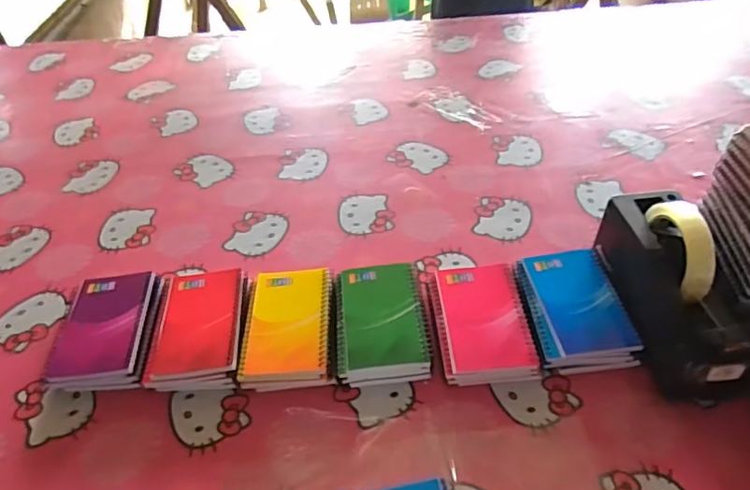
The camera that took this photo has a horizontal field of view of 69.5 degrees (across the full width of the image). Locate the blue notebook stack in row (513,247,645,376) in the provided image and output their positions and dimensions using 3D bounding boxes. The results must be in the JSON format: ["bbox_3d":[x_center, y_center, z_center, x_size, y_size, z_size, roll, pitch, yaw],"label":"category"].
[{"bbox_3d":[0.210,0.068,0.577,0.099,0.032,0.137,-3,46,-1],"label":"blue notebook stack in row"}]

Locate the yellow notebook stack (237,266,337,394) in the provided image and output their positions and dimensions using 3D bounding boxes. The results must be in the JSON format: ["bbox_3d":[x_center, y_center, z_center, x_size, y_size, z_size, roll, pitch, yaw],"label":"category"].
[{"bbox_3d":[-0.090,0.087,0.580,0.093,0.032,0.137,-3,46,-1],"label":"yellow notebook stack"}]

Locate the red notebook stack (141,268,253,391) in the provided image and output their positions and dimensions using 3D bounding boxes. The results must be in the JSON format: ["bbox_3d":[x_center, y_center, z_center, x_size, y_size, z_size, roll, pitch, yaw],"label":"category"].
[{"bbox_3d":[-0.185,0.091,0.583,0.094,0.031,0.140,-2,46,1],"label":"red notebook stack"}]

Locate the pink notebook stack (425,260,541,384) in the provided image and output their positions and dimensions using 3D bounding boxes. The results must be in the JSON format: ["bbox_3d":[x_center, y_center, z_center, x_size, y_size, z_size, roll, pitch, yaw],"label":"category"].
[{"bbox_3d":[0.111,0.083,0.568,0.092,0.031,0.133,-3,46,0],"label":"pink notebook stack"}]

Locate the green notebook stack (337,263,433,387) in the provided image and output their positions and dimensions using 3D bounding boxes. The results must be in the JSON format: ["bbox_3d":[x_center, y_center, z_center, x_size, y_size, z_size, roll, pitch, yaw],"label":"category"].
[{"bbox_3d":[0.007,0.082,0.575,0.093,0.033,0.131,-4,46,-2],"label":"green notebook stack"}]

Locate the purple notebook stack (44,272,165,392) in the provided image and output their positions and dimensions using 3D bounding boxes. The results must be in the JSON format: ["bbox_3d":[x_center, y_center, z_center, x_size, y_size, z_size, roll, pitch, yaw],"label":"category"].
[{"bbox_3d":[-0.286,0.094,0.587,0.101,0.036,0.139,-6,46,-4],"label":"purple notebook stack"}]

